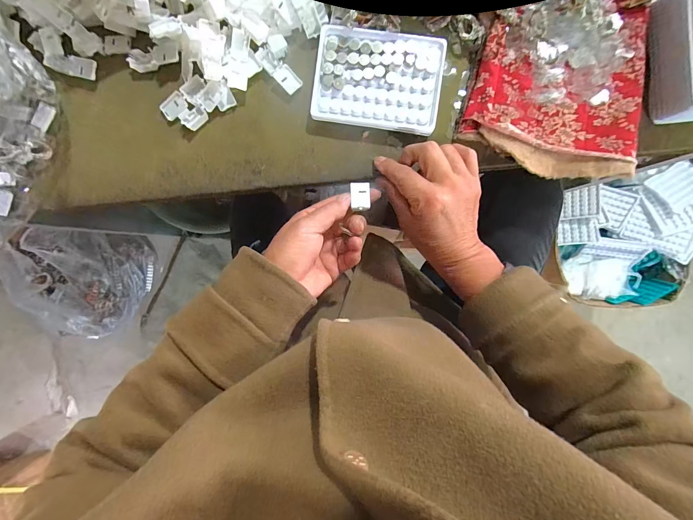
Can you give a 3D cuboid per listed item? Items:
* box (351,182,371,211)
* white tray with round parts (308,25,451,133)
[{"bbox_3d":[0.014,-0.063,0.317,0.019,0.008,0.029,-2,92,1],"label":"box"},{"bbox_3d":[0.033,-0.187,0.328,0.128,0.012,0.093,7,92,1],"label":"white tray with round parts"}]

